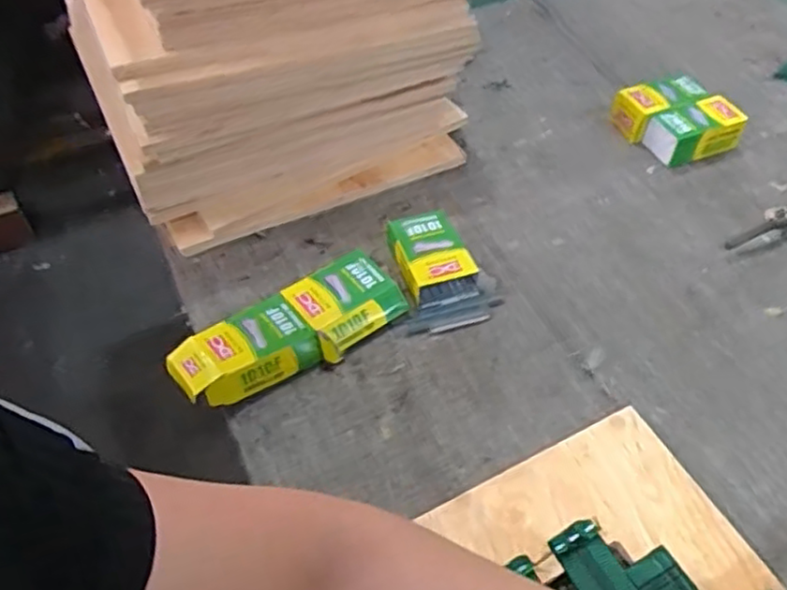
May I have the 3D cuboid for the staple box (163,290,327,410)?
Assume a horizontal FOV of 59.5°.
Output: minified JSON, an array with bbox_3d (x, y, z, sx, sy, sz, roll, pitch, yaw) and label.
[{"bbox_3d":[-0.159,0.062,0.726,0.146,0.042,0.091,-28,55,-23],"label":"staple box"}]

